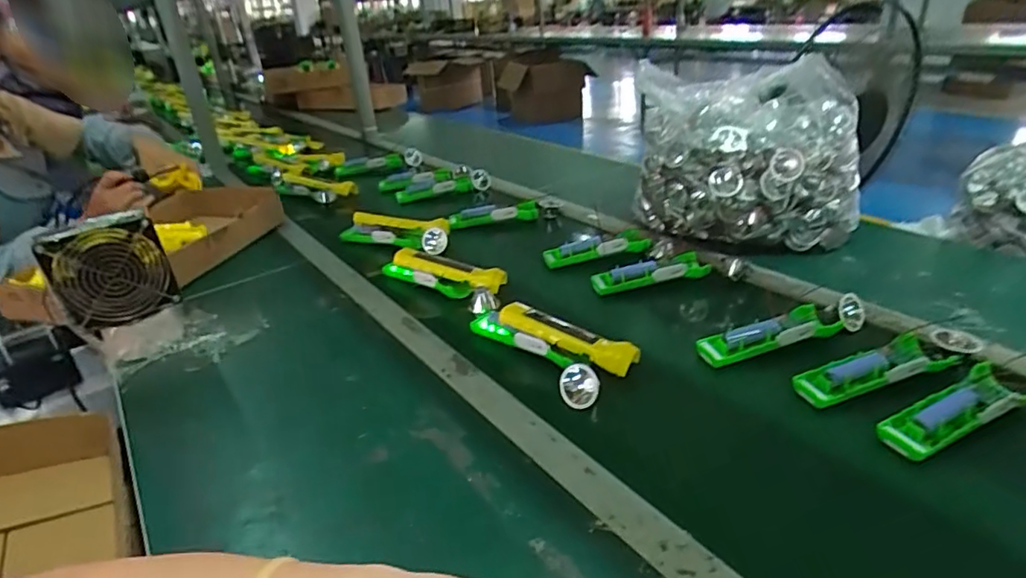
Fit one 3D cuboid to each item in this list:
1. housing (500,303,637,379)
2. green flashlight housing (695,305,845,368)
[{"bbox_3d":[0.059,0.054,0.648,0.163,0.036,0.043,13,34,33],"label":"housing"},{"bbox_3d":[0.291,0.053,0.643,0.156,0.029,0.046,-14,29,-13],"label":"green flashlight housing"}]

